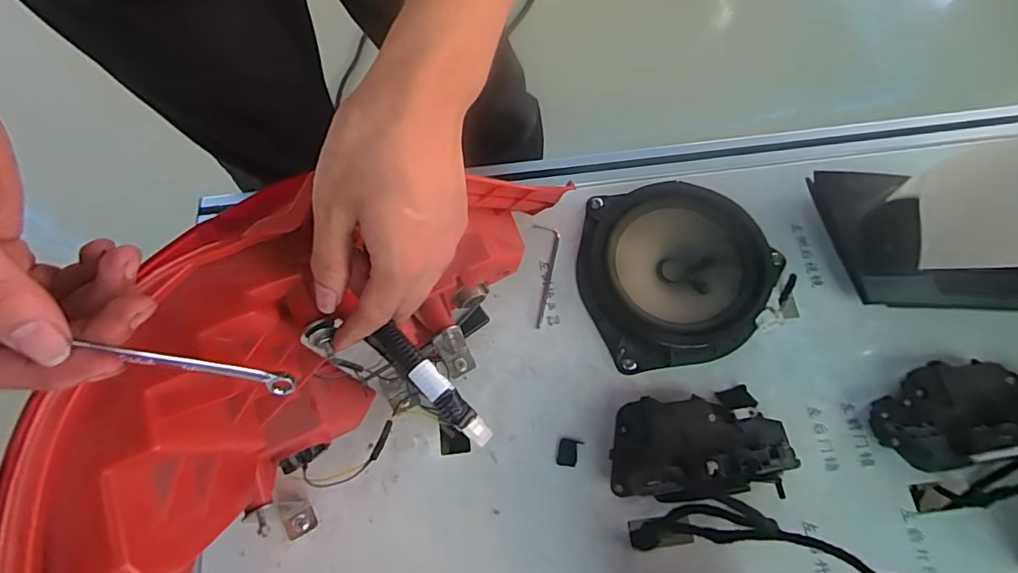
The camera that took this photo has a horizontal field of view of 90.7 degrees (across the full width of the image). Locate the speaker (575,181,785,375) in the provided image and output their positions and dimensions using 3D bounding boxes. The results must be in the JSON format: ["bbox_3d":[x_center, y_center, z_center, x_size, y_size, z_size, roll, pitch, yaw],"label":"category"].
[{"bbox_3d":[0.153,-0.018,0.472,0.165,0.034,0.171,-1,68,2],"label":"speaker"}]

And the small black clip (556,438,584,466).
[{"bbox_3d":[0.051,0.142,0.429,0.019,0.004,0.023,13,69,7],"label":"small black clip"}]

